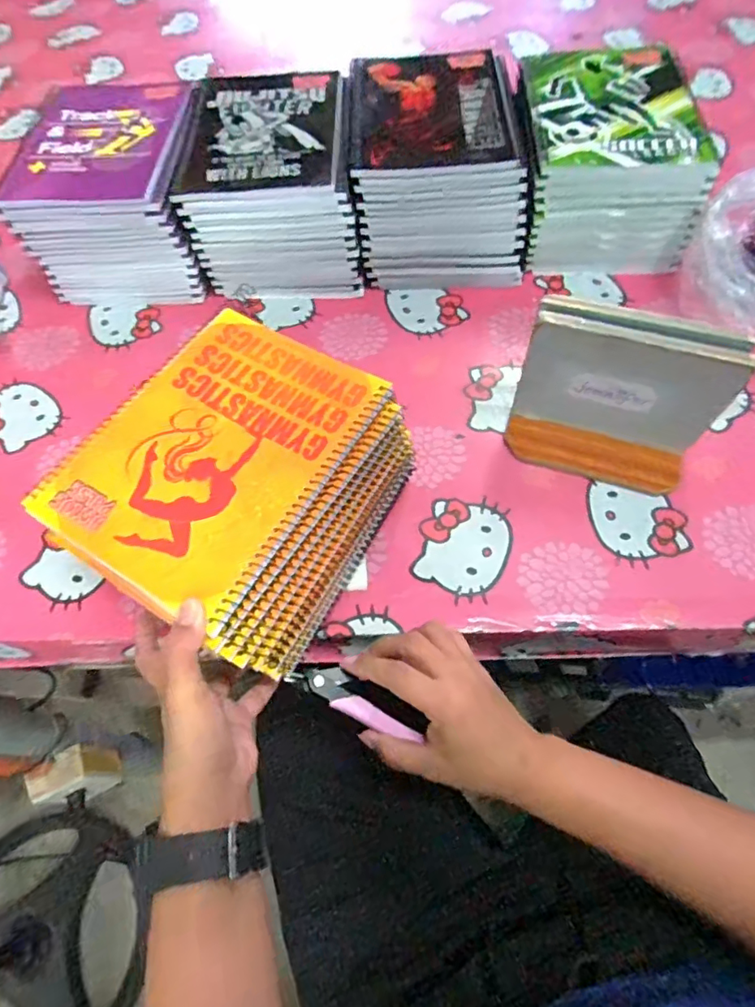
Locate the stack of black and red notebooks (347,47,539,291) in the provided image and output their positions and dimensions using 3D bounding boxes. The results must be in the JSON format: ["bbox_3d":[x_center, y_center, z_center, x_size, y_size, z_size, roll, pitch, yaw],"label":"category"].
[{"bbox_3d":[0.061,-0.345,0.568,0.167,0.121,0.215,-2,62,2],"label":"stack of black and red notebooks"}]

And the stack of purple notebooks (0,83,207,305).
[{"bbox_3d":[-0.265,-0.329,0.584,0.164,0.119,0.199,-1,62,3],"label":"stack of purple notebooks"}]

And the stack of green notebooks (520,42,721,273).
[{"bbox_3d":[0.227,-0.353,0.567,0.157,0.118,0.207,-2,62,2],"label":"stack of green notebooks"}]

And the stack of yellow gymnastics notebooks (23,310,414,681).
[{"bbox_3d":[-0.094,-0.012,0.394,0.176,0.095,0.202,28,68,17],"label":"stack of yellow gymnastics notebooks"}]

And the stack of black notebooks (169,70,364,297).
[{"bbox_3d":[-0.100,-0.336,0.576,0.166,0.118,0.200,-1,62,3],"label":"stack of black notebooks"}]

